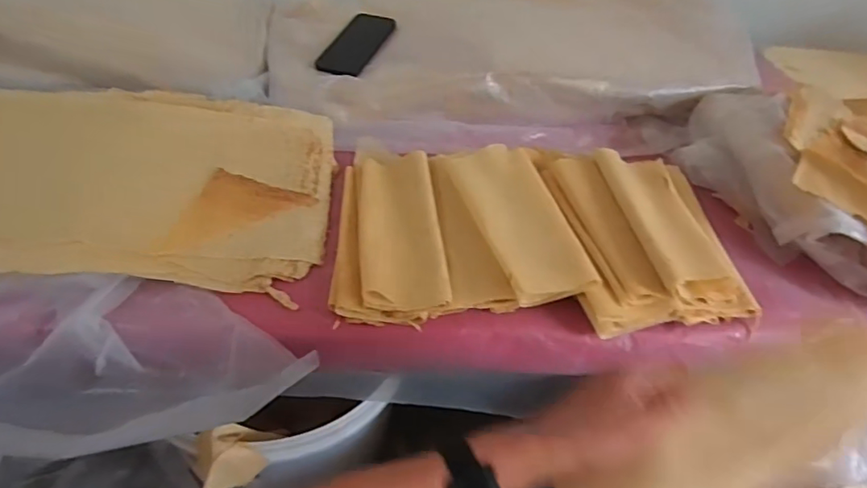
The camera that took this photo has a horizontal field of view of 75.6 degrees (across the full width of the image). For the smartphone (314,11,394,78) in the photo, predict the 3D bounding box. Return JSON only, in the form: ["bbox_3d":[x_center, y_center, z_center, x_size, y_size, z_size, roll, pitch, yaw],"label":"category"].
[{"bbox_3d":[-0.124,-0.332,0.923,0.076,0.011,0.165,21,55,3],"label":"smartphone"}]

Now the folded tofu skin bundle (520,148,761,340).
[{"bbox_3d":[0.269,-0.027,0.741,0.211,0.059,0.288,-3,47,-10],"label":"folded tofu skin bundle"}]

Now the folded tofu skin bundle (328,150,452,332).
[{"bbox_3d":[-0.055,-0.016,0.725,0.135,0.040,0.263,2,47,-5],"label":"folded tofu skin bundle"}]

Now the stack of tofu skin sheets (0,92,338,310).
[{"bbox_3d":[-0.468,-0.097,0.684,0.677,0.052,0.302,8,55,-17],"label":"stack of tofu skin sheets"}]

